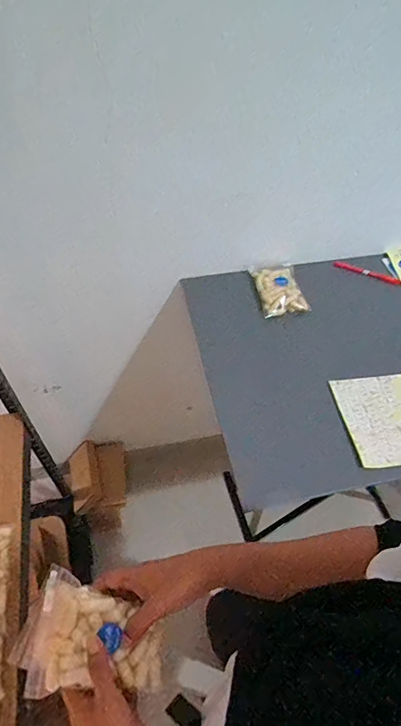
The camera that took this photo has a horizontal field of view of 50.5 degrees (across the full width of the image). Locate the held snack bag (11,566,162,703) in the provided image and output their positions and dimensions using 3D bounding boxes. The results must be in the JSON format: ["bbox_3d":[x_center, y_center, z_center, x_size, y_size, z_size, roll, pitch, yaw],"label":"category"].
[{"bbox_3d":[-0.115,0.296,0.442,0.157,0.041,0.102,19,55,12],"label":"held snack bag"}]

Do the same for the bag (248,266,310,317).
[{"bbox_3d":[0.162,-0.157,0.877,0.091,0.033,0.149,-8,54,-9],"label":"bag"}]

